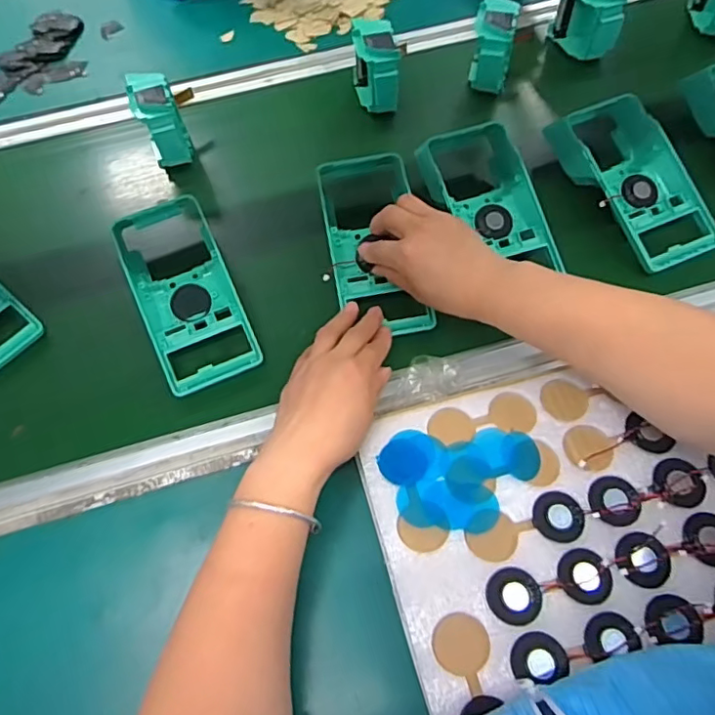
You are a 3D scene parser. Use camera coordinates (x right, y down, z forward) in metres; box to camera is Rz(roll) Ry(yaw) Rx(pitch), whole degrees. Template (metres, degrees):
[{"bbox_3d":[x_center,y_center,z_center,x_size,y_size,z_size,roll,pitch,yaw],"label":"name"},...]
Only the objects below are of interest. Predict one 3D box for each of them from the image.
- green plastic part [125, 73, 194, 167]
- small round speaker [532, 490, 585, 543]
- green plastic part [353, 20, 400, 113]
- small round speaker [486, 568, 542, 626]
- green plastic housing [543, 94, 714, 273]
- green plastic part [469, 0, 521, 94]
[{"bbox_3d":[-0.202,-0.242,0.580,0.048,0.079,0.069,-21,63,-7],"label":"green plastic part"},{"bbox_3d":[0.136,0.107,0.376,0.033,0.004,0.033,-1,62,3],"label":"small round speaker"},{"bbox_3d":[0.019,-0.313,0.600,0.045,0.070,0.077,-7,62,-1],"label":"green plastic part"},{"bbox_3d":[0.099,0.151,0.354,0.033,0.004,0.032,-1,62,3],"label":"small round speaker"},{"bbox_3d":[0.260,-0.169,0.531,0.092,0.044,0.184,-23,64,-8],"label":"green plastic housing"},{"bbox_3d":[0.144,-0.335,0.611,0.050,0.076,0.071,9,63,8],"label":"green plastic part"}]

